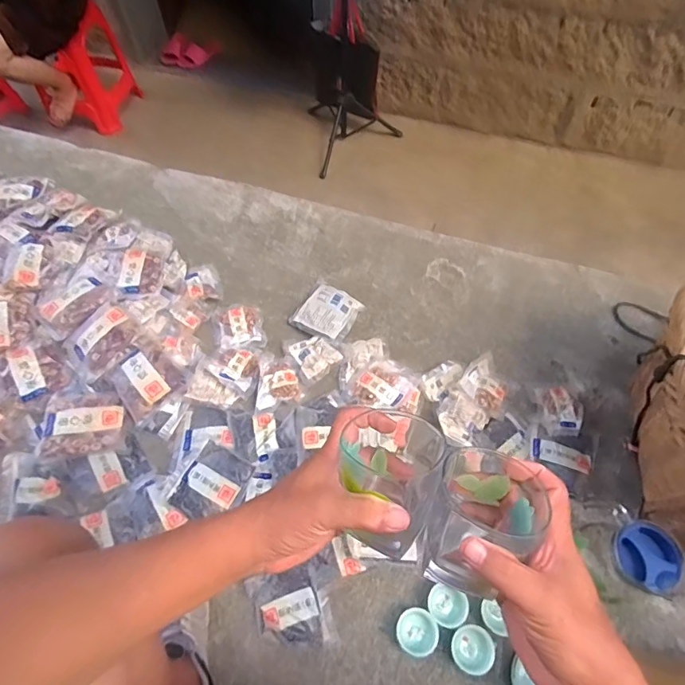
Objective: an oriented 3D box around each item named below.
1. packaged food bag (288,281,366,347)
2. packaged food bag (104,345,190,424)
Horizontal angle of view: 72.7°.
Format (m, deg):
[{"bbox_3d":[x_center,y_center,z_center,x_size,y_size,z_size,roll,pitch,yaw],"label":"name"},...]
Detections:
[{"bbox_3d":[-0.031,-0.067,1.062,0.129,0.025,0.137,27,64,15],"label":"packaged food bag"},{"bbox_3d":[-0.408,0.072,0.952,0.120,0.031,0.145,-40,67,-20],"label":"packaged food bag"}]

